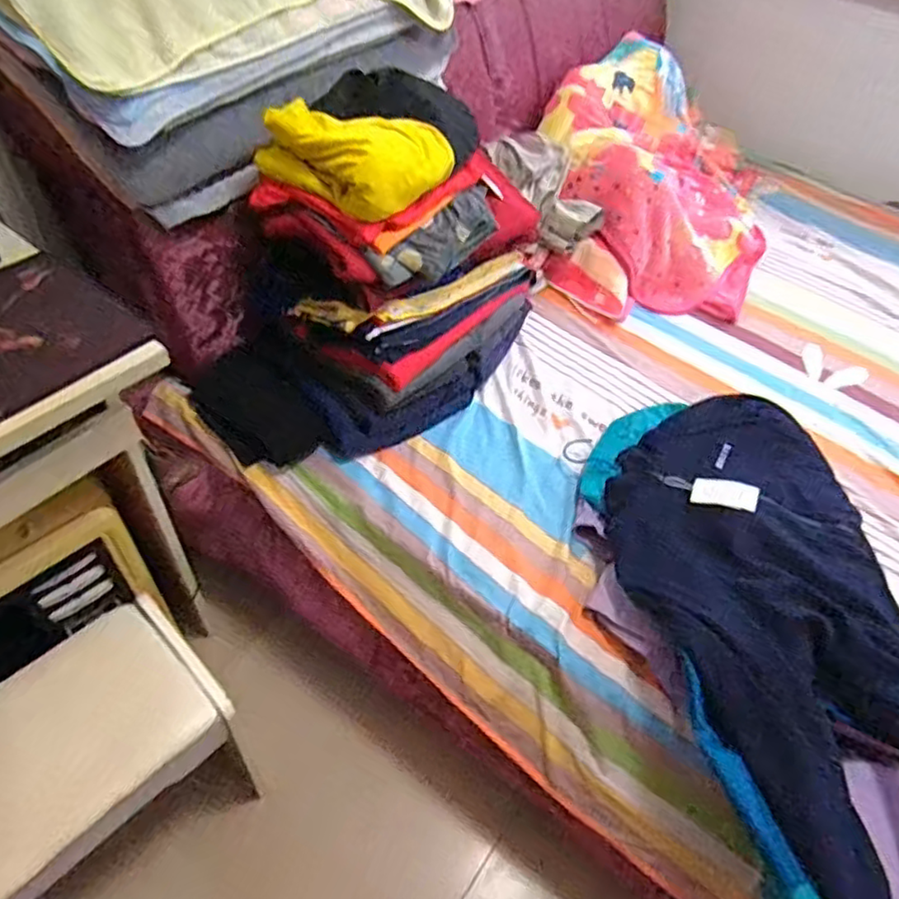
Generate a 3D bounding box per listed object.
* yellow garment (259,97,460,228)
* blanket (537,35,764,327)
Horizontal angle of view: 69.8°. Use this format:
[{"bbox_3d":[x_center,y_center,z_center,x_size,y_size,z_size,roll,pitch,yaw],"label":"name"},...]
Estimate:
[{"bbox_3d":[-0.140,-0.449,0.964,0.235,0.091,0.199,26,52,16],"label":"yellow garment"},{"bbox_3d":[0.535,-0.709,1.635,0.594,0.306,0.862,19,50,10],"label":"blanket"}]

